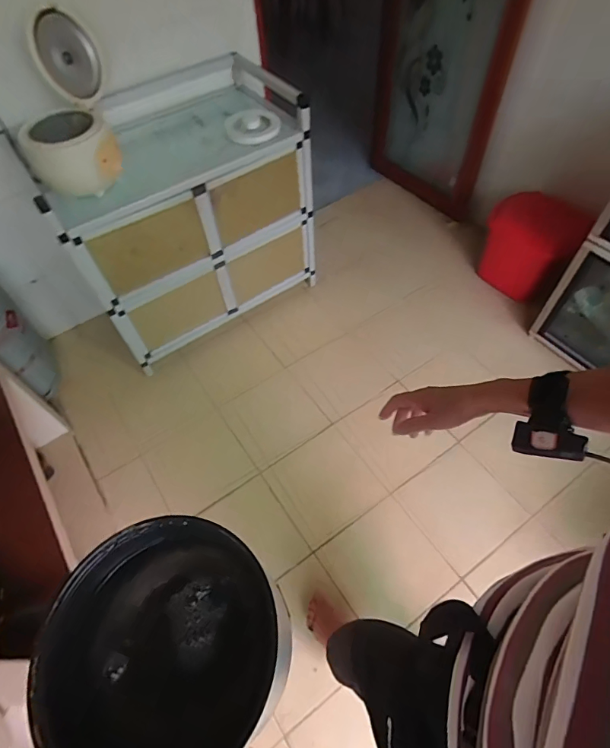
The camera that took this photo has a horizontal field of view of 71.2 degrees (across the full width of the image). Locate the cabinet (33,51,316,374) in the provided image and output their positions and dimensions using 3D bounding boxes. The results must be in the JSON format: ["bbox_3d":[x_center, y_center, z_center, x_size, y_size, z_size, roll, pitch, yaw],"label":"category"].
[{"bbox_3d":[-0.423,-0.544,1.531,0.878,0.621,0.485,-36,62,-19],"label":"cabinet"}]

